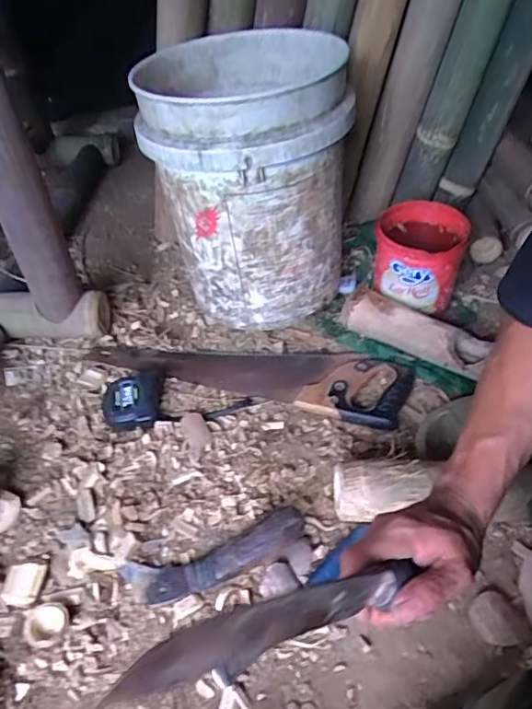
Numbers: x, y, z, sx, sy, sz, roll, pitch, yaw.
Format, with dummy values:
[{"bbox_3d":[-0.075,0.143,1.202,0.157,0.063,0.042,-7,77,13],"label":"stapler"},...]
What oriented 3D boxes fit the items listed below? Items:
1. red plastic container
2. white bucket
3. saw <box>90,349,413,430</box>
[{"bbox_3d":[0.249,-0.148,0.897,0.136,0.150,0.128,13,47,16],"label":"red plastic container"},{"bbox_3d":[-0.025,-0.268,0.879,0.293,0.381,0.316,-2,45,2],"label":"white bucket"},{"bbox_3d":[-0.027,0.019,0.842,0.479,0.027,0.114,11,47,14],"label":"saw"}]

